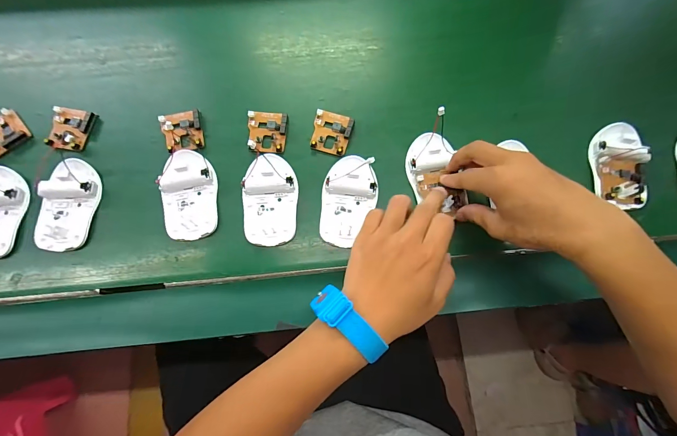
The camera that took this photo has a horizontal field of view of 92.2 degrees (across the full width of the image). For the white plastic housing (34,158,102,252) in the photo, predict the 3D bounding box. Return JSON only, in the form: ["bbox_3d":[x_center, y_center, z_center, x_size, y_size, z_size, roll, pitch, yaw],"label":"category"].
[{"bbox_3d":[-0.287,-0.015,0.342,0.055,0.017,0.095,5,75,1],"label":"white plastic housing"}]

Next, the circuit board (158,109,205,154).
[{"bbox_3d":[-0.178,-0.097,0.373,0.043,0.014,0.053,-11,75,-3],"label":"circuit board"}]

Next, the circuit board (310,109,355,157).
[{"bbox_3d":[-0.008,-0.098,0.373,0.044,0.011,0.049,17,75,4],"label":"circuit board"}]

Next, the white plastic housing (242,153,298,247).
[{"bbox_3d":[-0.073,-0.021,0.345,0.055,0.018,0.098,-2,75,-1],"label":"white plastic housing"}]

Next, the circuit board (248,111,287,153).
[{"bbox_3d":[-0.082,-0.097,0.373,0.044,0.013,0.051,2,75,1],"label":"circuit board"}]

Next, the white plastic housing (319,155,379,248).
[{"bbox_3d":[0.012,-0.018,0.345,0.058,0.015,0.093,3,75,1],"label":"white plastic housing"}]

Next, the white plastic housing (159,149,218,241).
[{"bbox_3d":[-0.159,-0.025,0.346,0.055,0.017,0.095,-5,75,-1],"label":"white plastic housing"}]

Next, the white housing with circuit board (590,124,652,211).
[{"bbox_3d":[0.309,-0.061,0.354,0.049,0.021,0.097,6,75,2],"label":"white housing with circuit board"}]

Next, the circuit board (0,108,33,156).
[{"bbox_3d":[-0.384,-0.096,0.370,0.048,0.009,0.046,-43,79,-11],"label":"circuit board"}]

